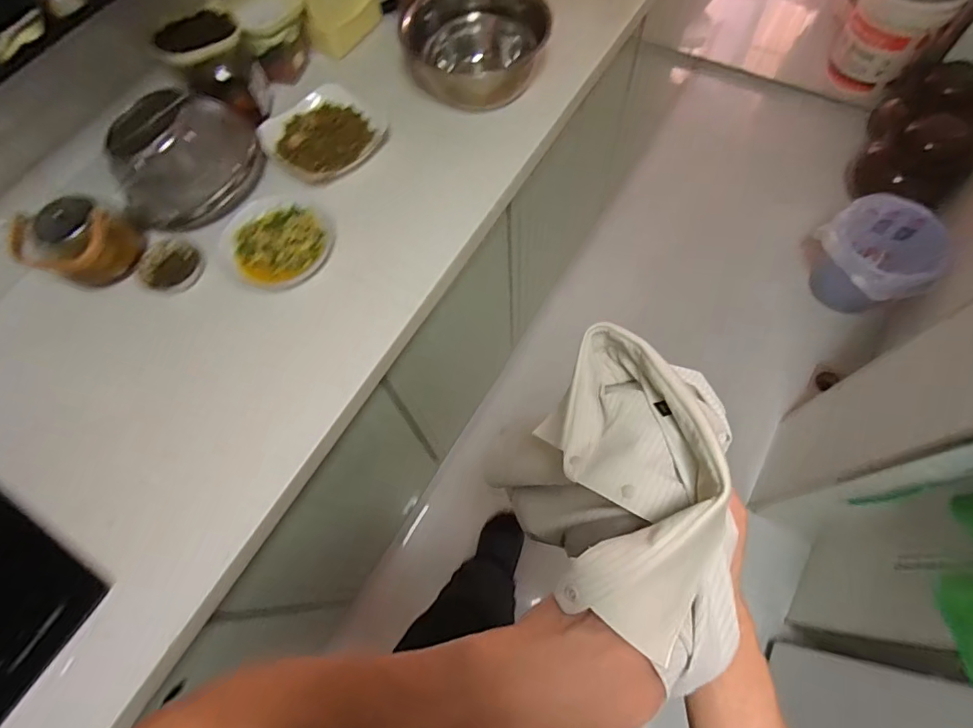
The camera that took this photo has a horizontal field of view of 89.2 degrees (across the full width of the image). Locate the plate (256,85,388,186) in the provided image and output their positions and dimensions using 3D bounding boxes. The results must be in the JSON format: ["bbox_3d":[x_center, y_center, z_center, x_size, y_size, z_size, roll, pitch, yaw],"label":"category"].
[{"bbox_3d":[-0.279,-0.402,0.848,0.178,0.036,0.183,40,73,18],"label":"plate"}]

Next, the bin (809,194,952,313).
[{"bbox_3d":[1.129,-0.300,1.486,0.293,0.286,0.306,-1,66,3],"label":"bin"}]

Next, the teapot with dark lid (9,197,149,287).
[{"bbox_3d":[-0.616,-0.187,0.757,0.125,0.110,0.122,19,68,11],"label":"teapot with dark lid"}]

